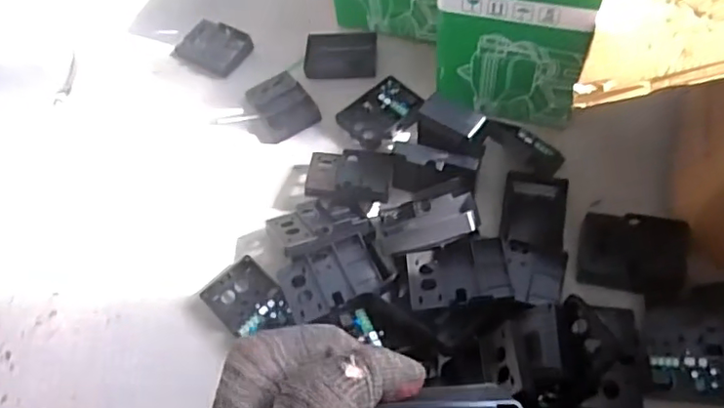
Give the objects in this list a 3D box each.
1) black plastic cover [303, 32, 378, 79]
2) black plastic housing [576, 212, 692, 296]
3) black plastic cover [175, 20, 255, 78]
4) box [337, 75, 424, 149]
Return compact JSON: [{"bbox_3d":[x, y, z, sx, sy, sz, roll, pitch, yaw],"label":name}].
[{"bbox_3d":[-0.035,-0.257,1.013,0.120,0.018,0.098,1,62,4],"label":"black plastic cover"},{"bbox_3d":[0.355,0.059,0.772,0.128,0.025,0.097,9,63,8],"label":"black plastic housing"},{"bbox_3d":[-0.267,-0.284,1.069,0.121,0.018,0.095,27,67,16],"label":"black plastic cover"},{"bbox_3d":[0.029,-0.145,0.962,0.121,0.034,0.096,-39,67,-16],"label":"box"}]

